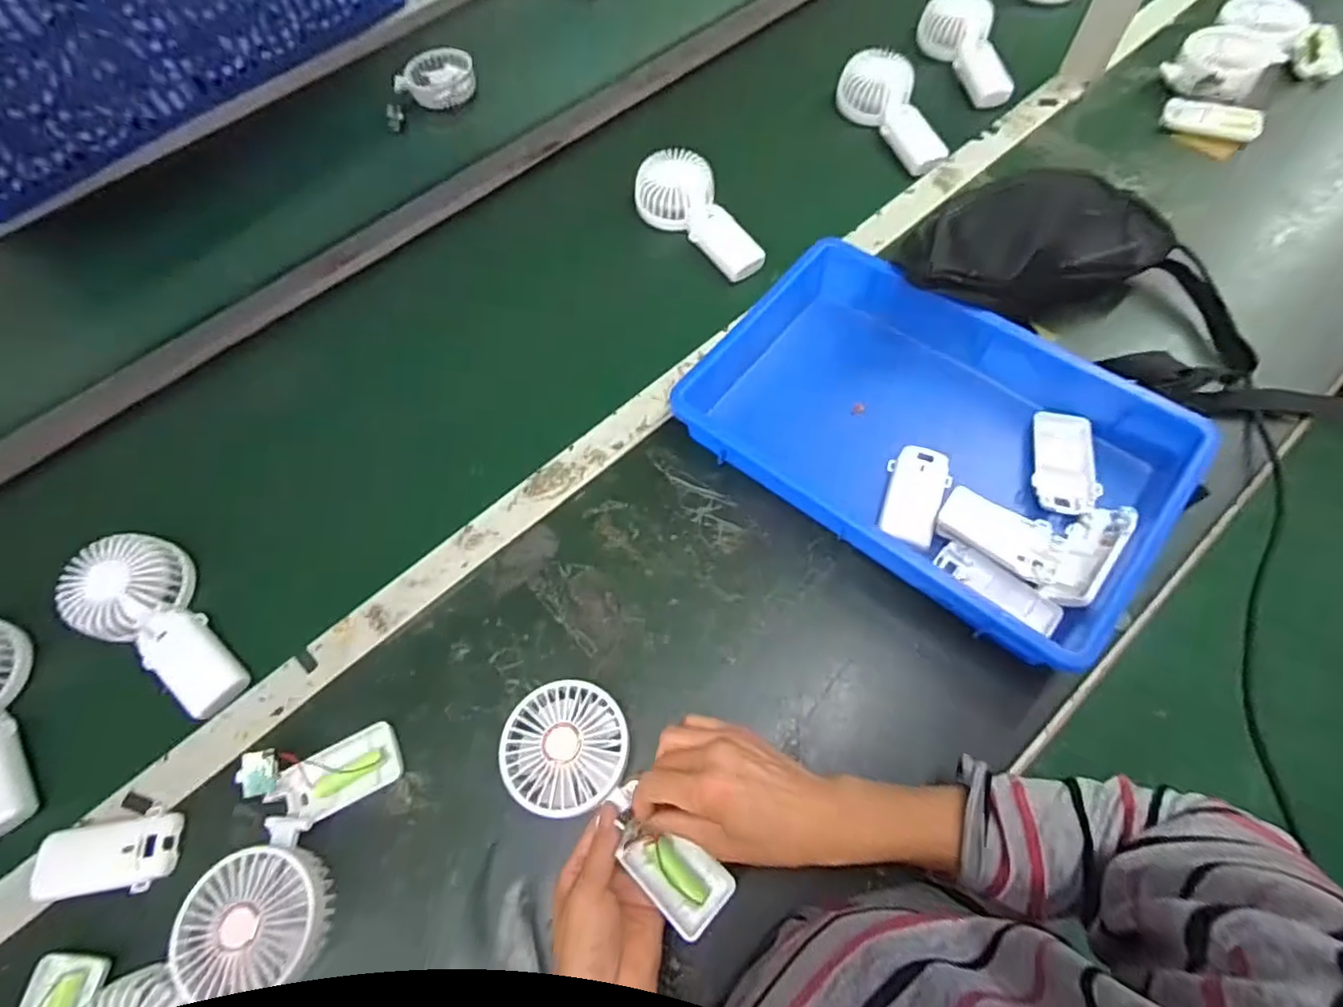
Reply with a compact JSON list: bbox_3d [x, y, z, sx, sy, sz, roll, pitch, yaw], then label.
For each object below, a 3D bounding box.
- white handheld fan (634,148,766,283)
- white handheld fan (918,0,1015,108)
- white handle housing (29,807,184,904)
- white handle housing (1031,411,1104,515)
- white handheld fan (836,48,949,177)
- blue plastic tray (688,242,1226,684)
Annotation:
[{"bbox_3d":[0.026,-0.311,0.683,0.087,0.047,0.180,-27,66,-9],"label":"white handheld fan"},{"bbox_3d":[0.377,-0.580,0.784,0.071,0.053,0.168,-7,65,0],"label":"white handheld fan"},{"bbox_3d":[-0.411,0.256,0.453,0.100,0.016,0.048,-8,65,-1],"label":"white handle housing"},{"bbox_3d":[0.329,-0.036,0.526,0.048,0.019,0.095,11,66,8],"label":"white handle housing"},{"bbox_3d":[0.271,-0.468,0.746,0.081,0.045,0.186,-20,66,-6],"label":"white handheld fan"},{"bbox_3d":[0.214,-0.063,0.531,0.362,0.064,0.249,37,72,18],"label":"blue plastic tray"}]

